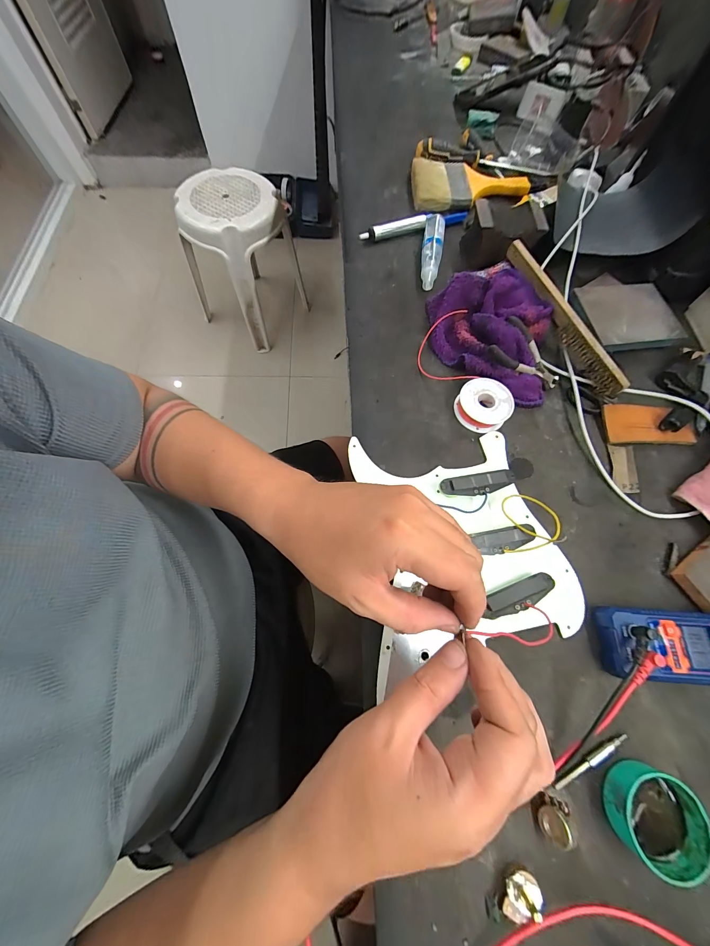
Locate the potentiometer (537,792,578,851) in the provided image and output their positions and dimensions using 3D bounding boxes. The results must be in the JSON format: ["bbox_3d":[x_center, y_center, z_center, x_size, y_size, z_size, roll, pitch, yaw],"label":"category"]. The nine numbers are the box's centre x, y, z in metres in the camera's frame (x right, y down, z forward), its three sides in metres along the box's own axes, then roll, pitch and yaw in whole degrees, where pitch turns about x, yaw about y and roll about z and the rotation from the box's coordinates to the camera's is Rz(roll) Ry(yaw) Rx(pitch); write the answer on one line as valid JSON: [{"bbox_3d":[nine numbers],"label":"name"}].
[{"bbox_3d":[0.153,0.263,0.242,0.024,0.015,0.028,-19,48,22],"label":"potentiometer"}]

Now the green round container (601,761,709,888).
[{"bbox_3d":[0.227,0.260,0.243,0.059,0.026,0.059,0,68,-1],"label":"green round container"}]

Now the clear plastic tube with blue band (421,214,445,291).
[{"bbox_3d":[0.113,-0.328,0.468,0.028,0.027,0.143,8,68,2],"label":"clear plastic tube with blue band"}]

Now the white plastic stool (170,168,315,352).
[{"bbox_3d":[-0.419,-0.774,1.196,0.338,0.459,0.312,39,72,12],"label":"white plastic stool"}]

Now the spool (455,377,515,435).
[{"bbox_3d":[0.152,-0.080,0.378,0.060,0.021,0.061,0,68,-1],"label":"spool"}]

